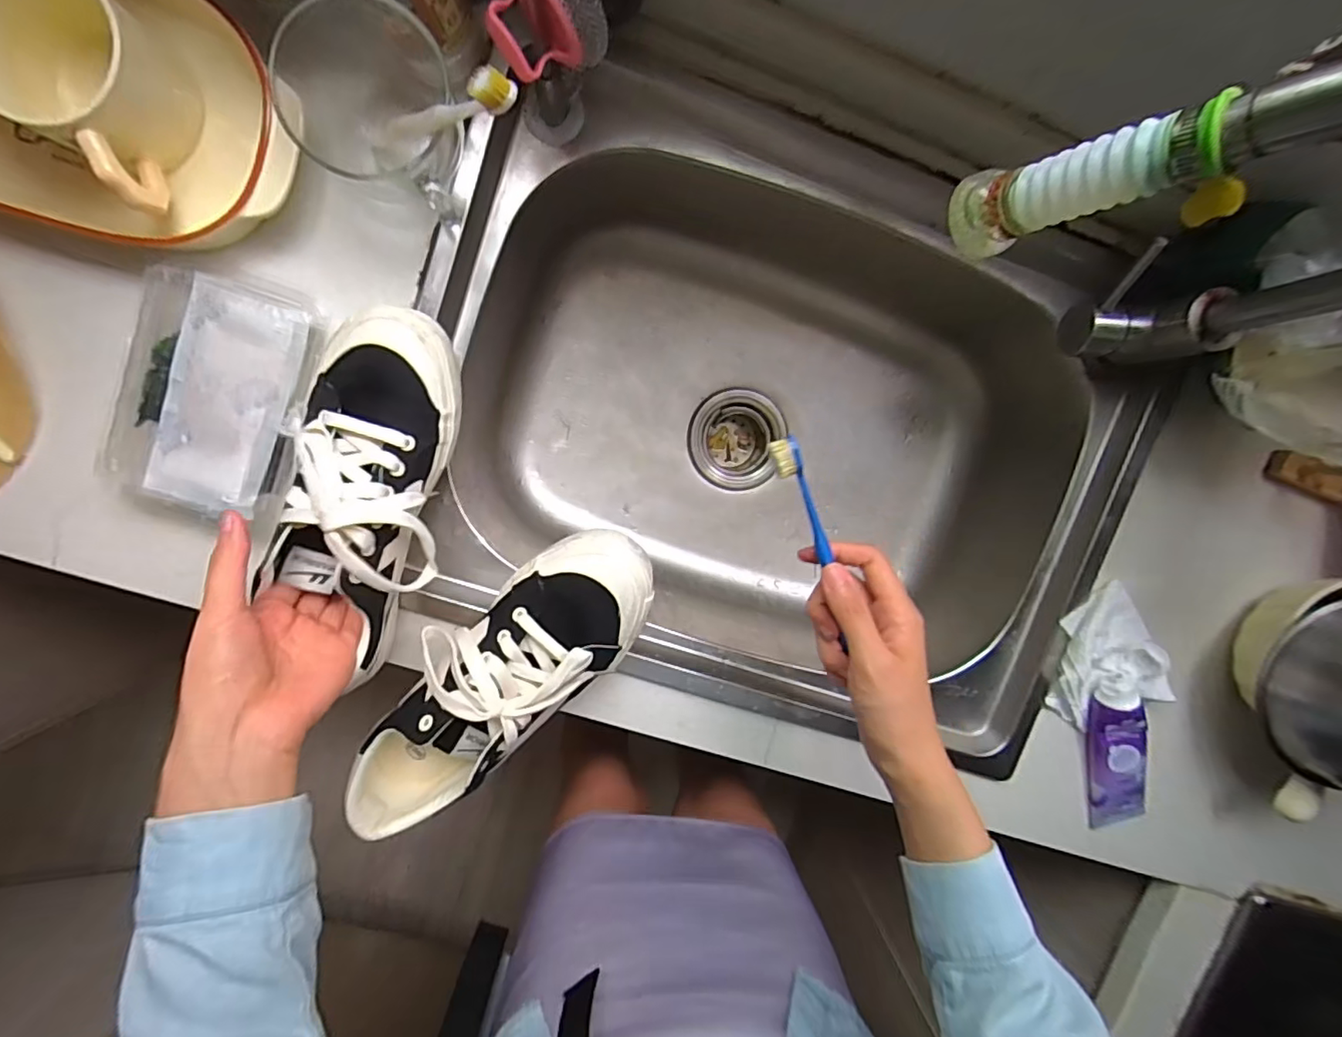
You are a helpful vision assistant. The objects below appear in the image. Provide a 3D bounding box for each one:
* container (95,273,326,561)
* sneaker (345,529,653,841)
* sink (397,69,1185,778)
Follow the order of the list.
[{"bbox_3d":[-0.316,-0.084,0.410,0.115,0.039,0.174,23,96,-7],"label":"container"},{"bbox_3d":[-0.127,0.117,0.419,0.270,0.081,0.099,-39,99,2],"label":"sneaker"},{"bbox_3d":[0.095,-0.079,0.559,0.560,0.204,0.437,15,97,-7],"label":"sink"}]

